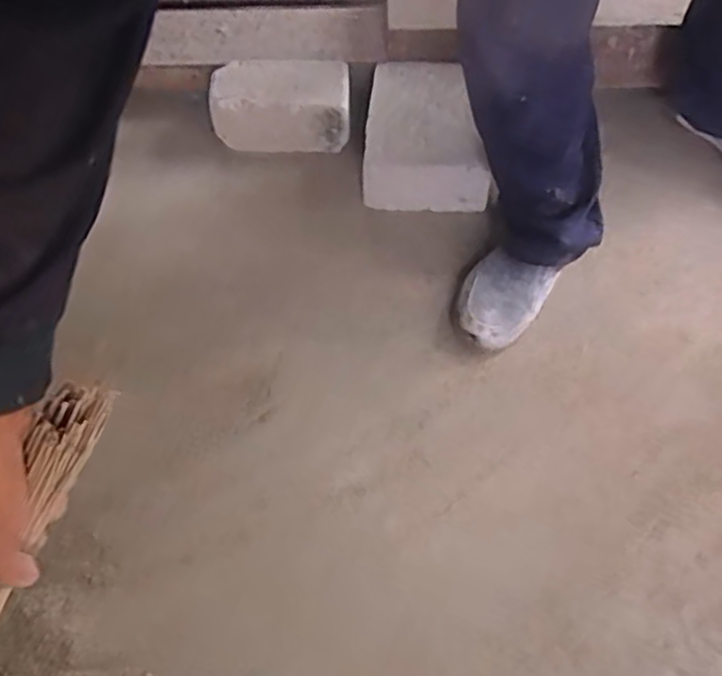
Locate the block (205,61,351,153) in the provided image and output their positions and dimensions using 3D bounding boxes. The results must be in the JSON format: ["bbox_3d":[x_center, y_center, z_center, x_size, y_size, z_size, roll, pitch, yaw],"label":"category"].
[{"bbox_3d":[-0.116,-0.336,1.050,0.199,0.107,0.106,-1,63,1],"label":"block"}]

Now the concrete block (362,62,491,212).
[{"bbox_3d":[0.096,-0.287,1.014,0.172,0.111,0.191,5,64,4],"label":"concrete block"}]

